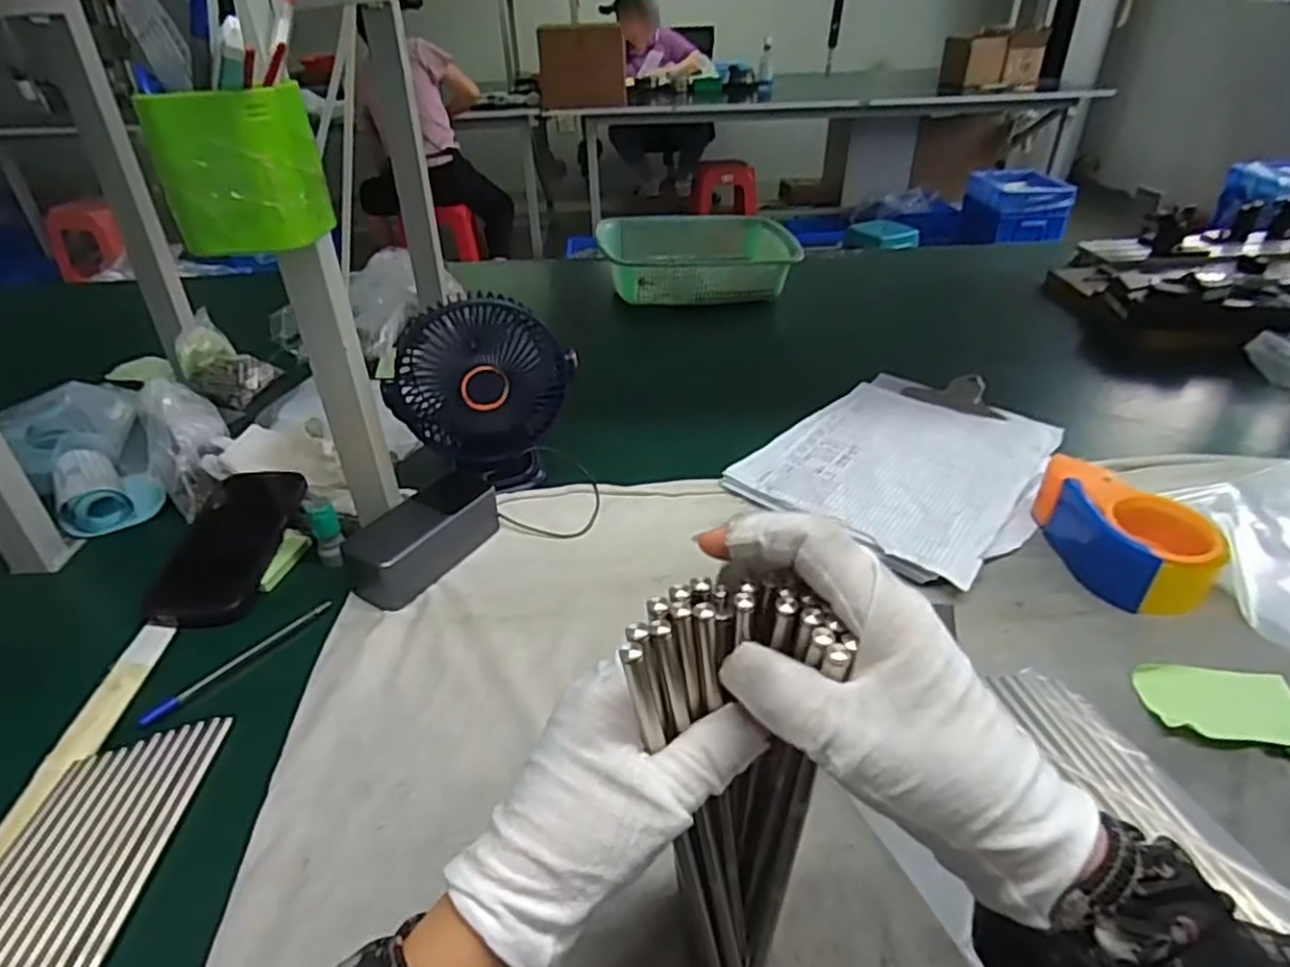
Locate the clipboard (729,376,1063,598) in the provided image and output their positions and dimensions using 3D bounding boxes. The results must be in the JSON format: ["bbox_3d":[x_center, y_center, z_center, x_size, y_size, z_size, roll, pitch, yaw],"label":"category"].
[{"bbox_3d":[0.267,-0.026,0.712,0.319,0.023,0.240,-29,43,-35],"label":"clipboard"}]

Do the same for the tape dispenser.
[{"bbox_3d":[0.385,0.034,0.585,0.078,0.060,0.136,-8,35,-10],"label":"tape dispenser"}]

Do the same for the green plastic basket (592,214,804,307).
[{"bbox_3d":[0.079,-0.359,1.151,0.296,0.077,0.202,-5,34,-6],"label":"green plastic basket"}]

